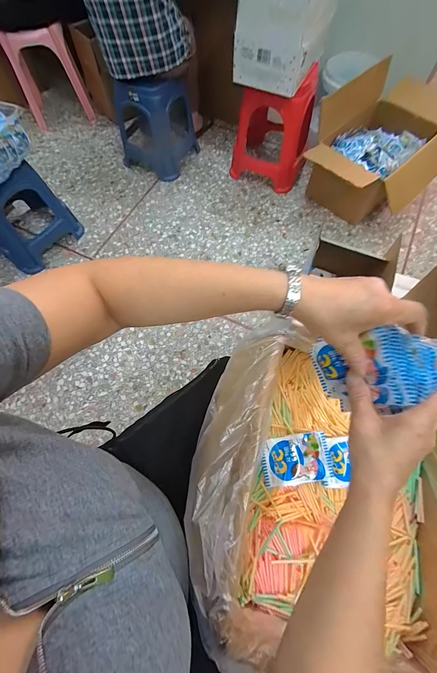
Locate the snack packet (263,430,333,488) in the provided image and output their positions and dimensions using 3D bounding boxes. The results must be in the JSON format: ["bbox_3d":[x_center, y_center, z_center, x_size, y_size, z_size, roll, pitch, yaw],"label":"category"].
[{"bbox_3d":[0.120,0.190,0.428,0.104,0.012,0.068,-7,68,-4],"label":"snack packet"}]

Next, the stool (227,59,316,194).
[{"bbox_3d":[0.301,-1.113,1.454,0.407,0.445,0.376,29,70,12],"label":"stool"}]

